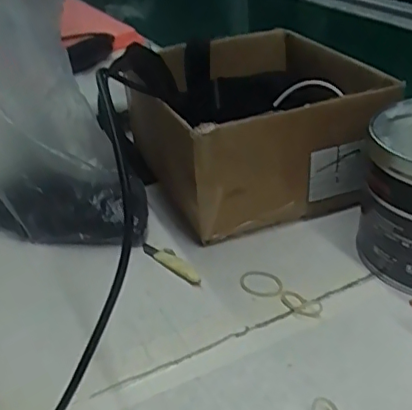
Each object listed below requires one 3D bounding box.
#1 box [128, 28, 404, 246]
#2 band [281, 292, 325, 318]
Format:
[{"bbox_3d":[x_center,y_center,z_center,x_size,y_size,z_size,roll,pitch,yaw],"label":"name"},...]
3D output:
[{"bbox_3d":[0.041,-0.077,0.544,0.186,0.110,0.211,-15,33,-17],"label":"box"},{"bbox_3d":[0.067,0.069,0.397,0.032,0.004,0.019,13,36,27],"label":"band"}]

